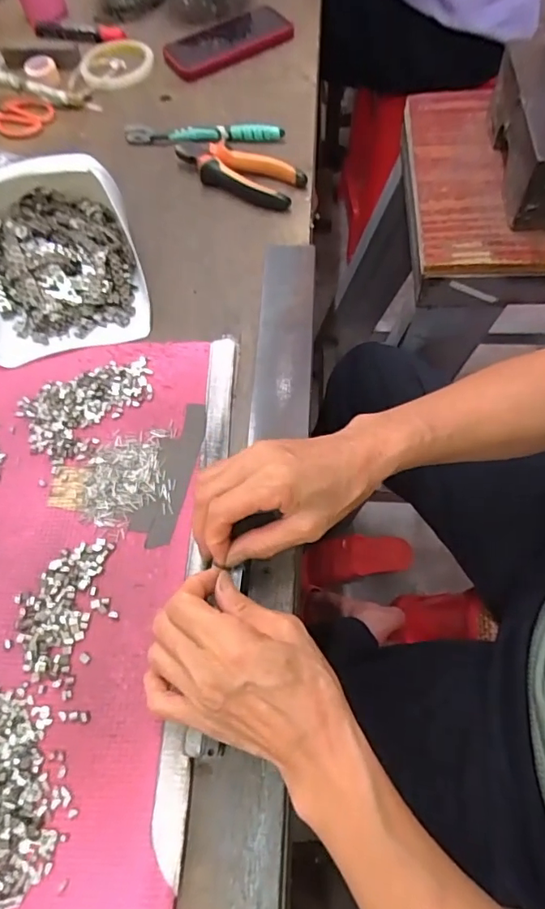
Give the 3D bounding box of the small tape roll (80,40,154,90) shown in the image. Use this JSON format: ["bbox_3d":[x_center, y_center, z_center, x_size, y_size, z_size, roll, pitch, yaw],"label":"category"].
[{"bbox_3d":[-0.208,-0.524,0.683,0.098,0.012,0.105,-1,64,3],"label":"small tape roll"}]

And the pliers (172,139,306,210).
[{"bbox_3d":[-0.036,-0.313,0.561,0.153,0.029,0.058,35,71,18],"label":"pliers"}]

